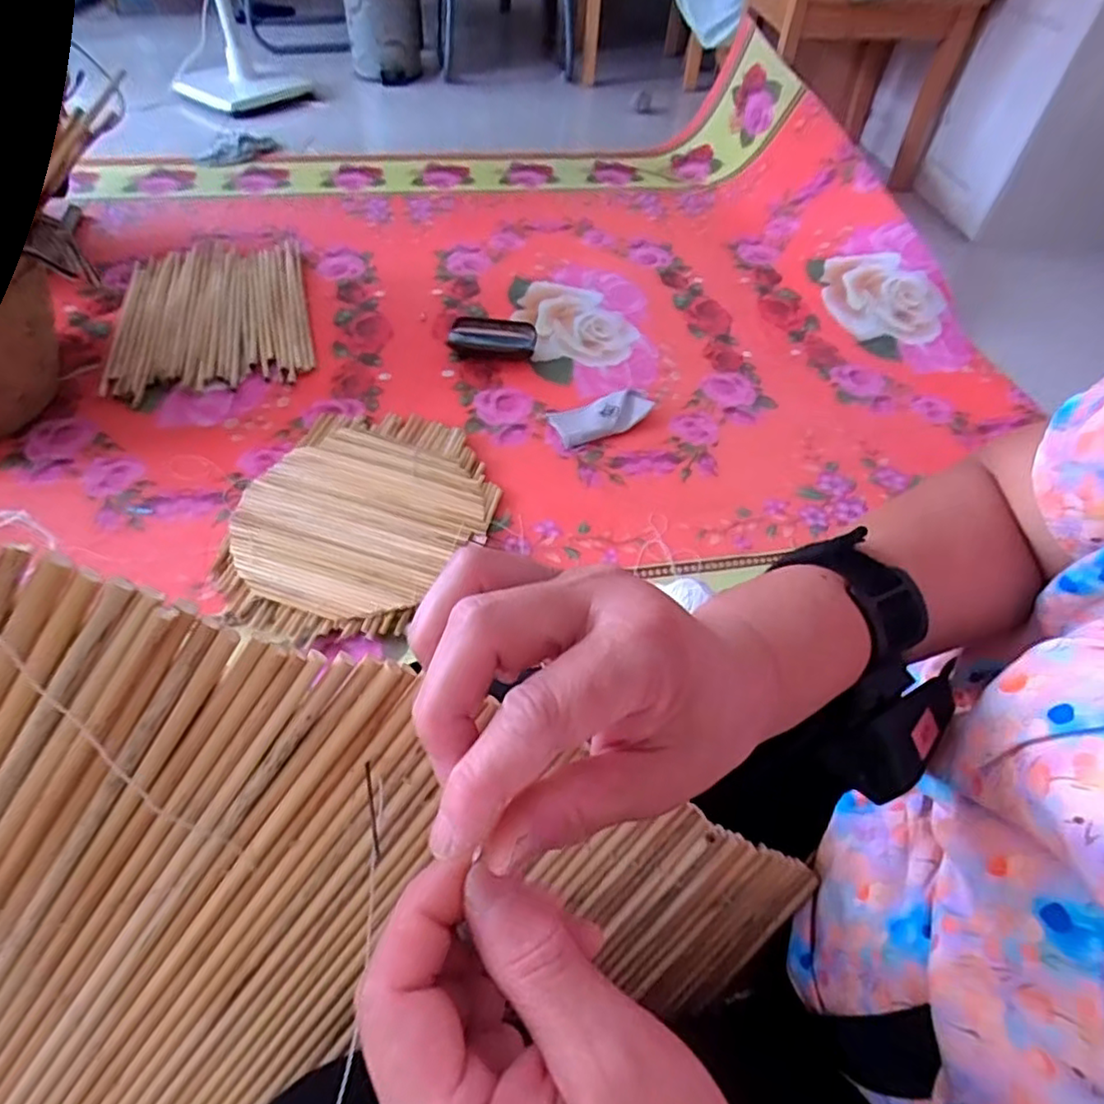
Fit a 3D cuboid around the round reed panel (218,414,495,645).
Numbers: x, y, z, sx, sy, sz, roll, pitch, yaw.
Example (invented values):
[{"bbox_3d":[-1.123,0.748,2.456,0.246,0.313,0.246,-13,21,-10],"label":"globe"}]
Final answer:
[{"bbox_3d":[-0.269,-0.053,0.926,0.339,0.026,0.410,9,52,4],"label":"round reed panel"}]

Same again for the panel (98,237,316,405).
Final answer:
[{"bbox_3d":[-0.646,-0.466,1.229,0.337,0.025,0.494,-11,53,-12],"label":"panel"}]

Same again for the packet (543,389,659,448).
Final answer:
[{"bbox_3d":[0.087,-0.238,1.093,0.178,0.019,0.086,-19,55,-17],"label":"packet"}]

